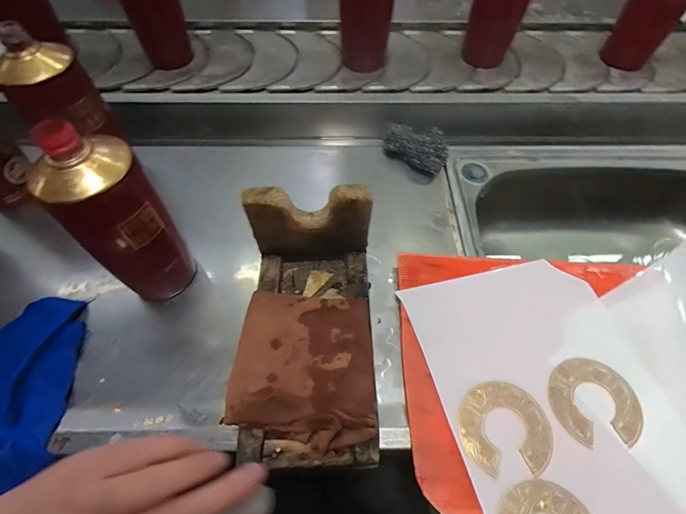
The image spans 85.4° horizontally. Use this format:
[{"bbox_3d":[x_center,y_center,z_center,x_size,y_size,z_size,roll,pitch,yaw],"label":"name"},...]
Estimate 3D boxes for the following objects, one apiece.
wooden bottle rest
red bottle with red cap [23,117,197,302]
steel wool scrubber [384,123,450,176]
[{"bbox_3d":[-0.035,0.062,0.331,0.124,0.132,0.211,-1,59,0],"label":"wooden bottle rest"},{"bbox_3d":[-0.205,-0.034,0.347,0.073,0.206,0.067,-34,65,-18],"label":"red bottle with red cap"},{"bbox_3d":[0.103,-0.161,0.540,0.097,0.039,0.056,26,63,15],"label":"steel wool scrubber"}]

